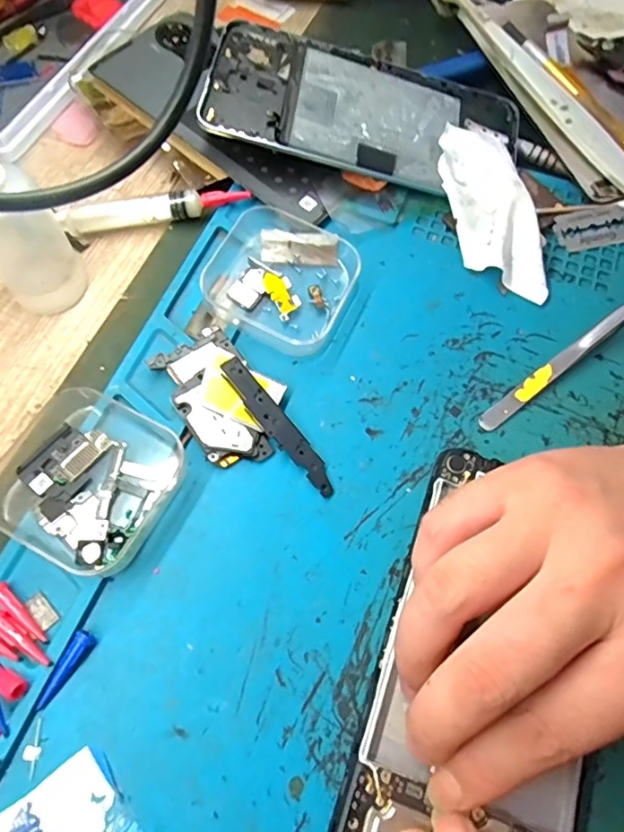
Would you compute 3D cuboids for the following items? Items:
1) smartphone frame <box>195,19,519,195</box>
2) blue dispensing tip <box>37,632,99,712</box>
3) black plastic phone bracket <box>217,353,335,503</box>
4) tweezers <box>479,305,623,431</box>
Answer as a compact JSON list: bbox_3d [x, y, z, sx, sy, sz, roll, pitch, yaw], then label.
[{"bbox_3d":[0.029,-0.161,0.284,0.165,0.008,0.076,12,70,-6],"label":"smartphone frame"},{"bbox_3d":[-0.088,0.090,0.190,0.007,0.005,0.027,30,69,11],"label":"blue dispensing tip"},{"bbox_3d":[-0.014,0.004,0.228,0.012,0.004,0.071,-38,82,-23],"label":"black plastic phone bracket"},{"bbox_3d":[0.128,-0.035,0.249,0.132,0.010,0.009,-35,72,-15],"label":"tweezers"}]

